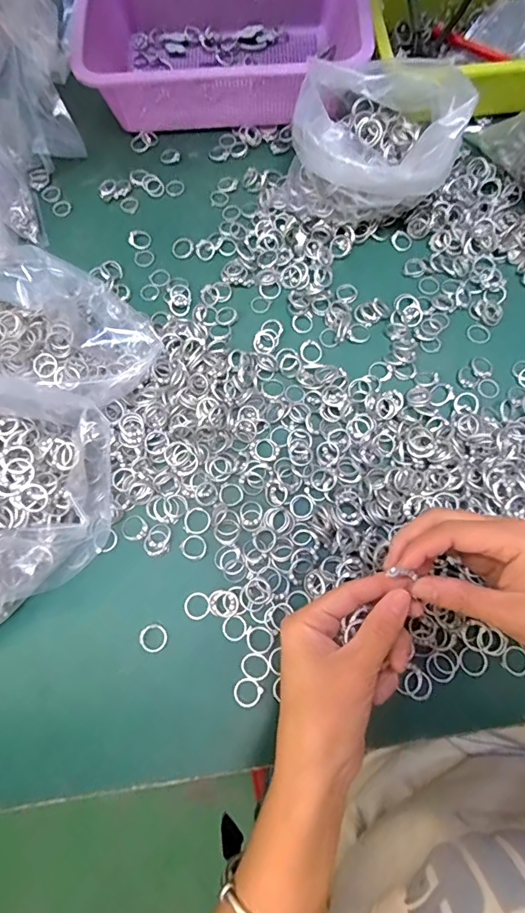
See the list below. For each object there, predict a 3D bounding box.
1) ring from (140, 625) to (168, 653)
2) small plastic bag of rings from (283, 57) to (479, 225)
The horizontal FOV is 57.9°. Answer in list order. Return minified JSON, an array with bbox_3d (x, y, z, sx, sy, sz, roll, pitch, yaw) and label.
[{"bbox_3d":[-0.085,0.141,0.368,0.021,0.005,0.020,0,72,1],"label":"ring"},{"bbox_3d":[0.102,-0.294,0.449,0.154,0.106,0.117,12,73,5],"label":"small plastic bag of rings"}]

